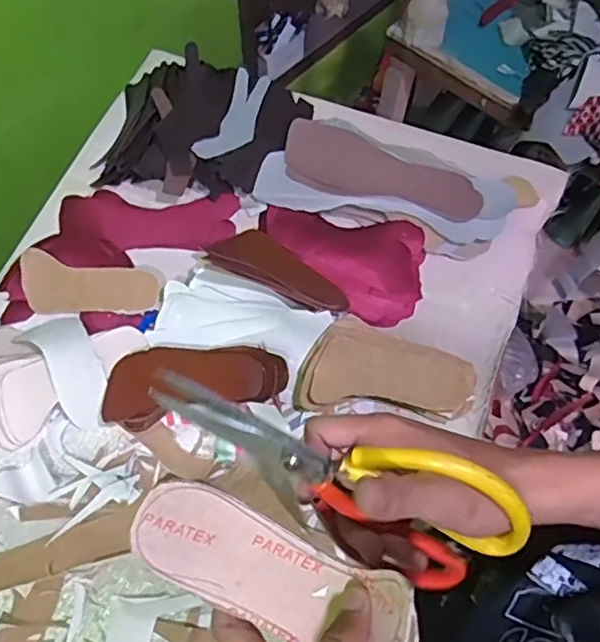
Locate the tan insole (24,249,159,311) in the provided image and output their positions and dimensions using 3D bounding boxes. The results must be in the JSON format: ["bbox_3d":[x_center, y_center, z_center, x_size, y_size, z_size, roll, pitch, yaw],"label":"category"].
[{"bbox_3d":[-0.255,-0.038,0.742,0.162,0.008,0.069,12,87,0],"label":"tan insole"}]

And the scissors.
[{"bbox_3d":[0.019,0.079,0.337,0.210,0.099,0.018,33,39,-3],"label":"scissors"}]

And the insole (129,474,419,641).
[{"bbox_3d":[-0.013,0.122,0.300,0.143,0.058,0.047,17,64,22],"label":"insole"}]

